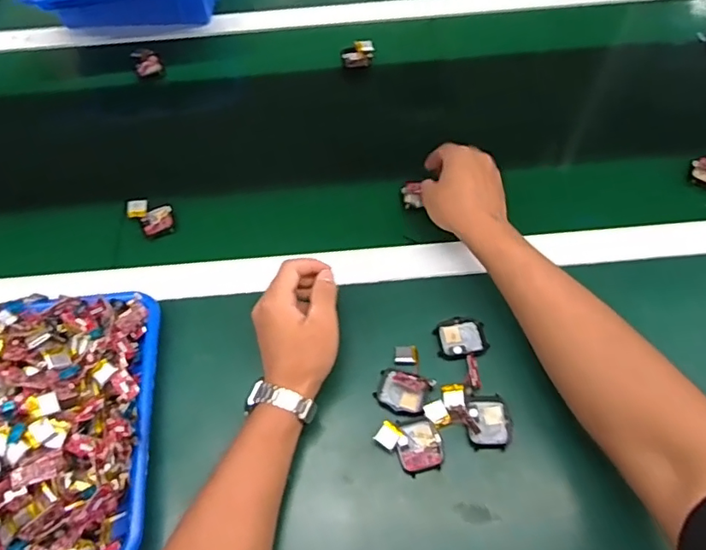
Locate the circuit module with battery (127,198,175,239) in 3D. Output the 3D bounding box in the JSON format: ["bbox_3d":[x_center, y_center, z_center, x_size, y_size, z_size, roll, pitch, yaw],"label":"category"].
[{"bbox_3d":[-0.231,-0.066,0.619,0.046,0.006,0.050,-19,75,-13],"label":"circuit module with battery"}]

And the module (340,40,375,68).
[{"bbox_3d":[0.007,-0.307,0.750,0.045,0.015,0.039,-3,59,1],"label":"module"}]

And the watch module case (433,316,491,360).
[{"bbox_3d":[0.105,0.061,0.525,0.048,0.007,0.041,-8,59,-3],"label":"watch module case"}]

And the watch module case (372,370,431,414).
[{"bbox_3d":[0.045,0.105,0.495,0.045,0.021,0.036,17,61,12],"label":"watch module case"}]

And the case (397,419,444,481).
[{"bbox_3d":[0.059,0.150,0.475,0.039,0.008,0.043,-11,59,-4],"label":"case"}]

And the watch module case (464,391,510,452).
[{"bbox_3d":[0.121,0.131,0.484,0.038,0.007,0.047,-3,59,1],"label":"watch module case"}]

